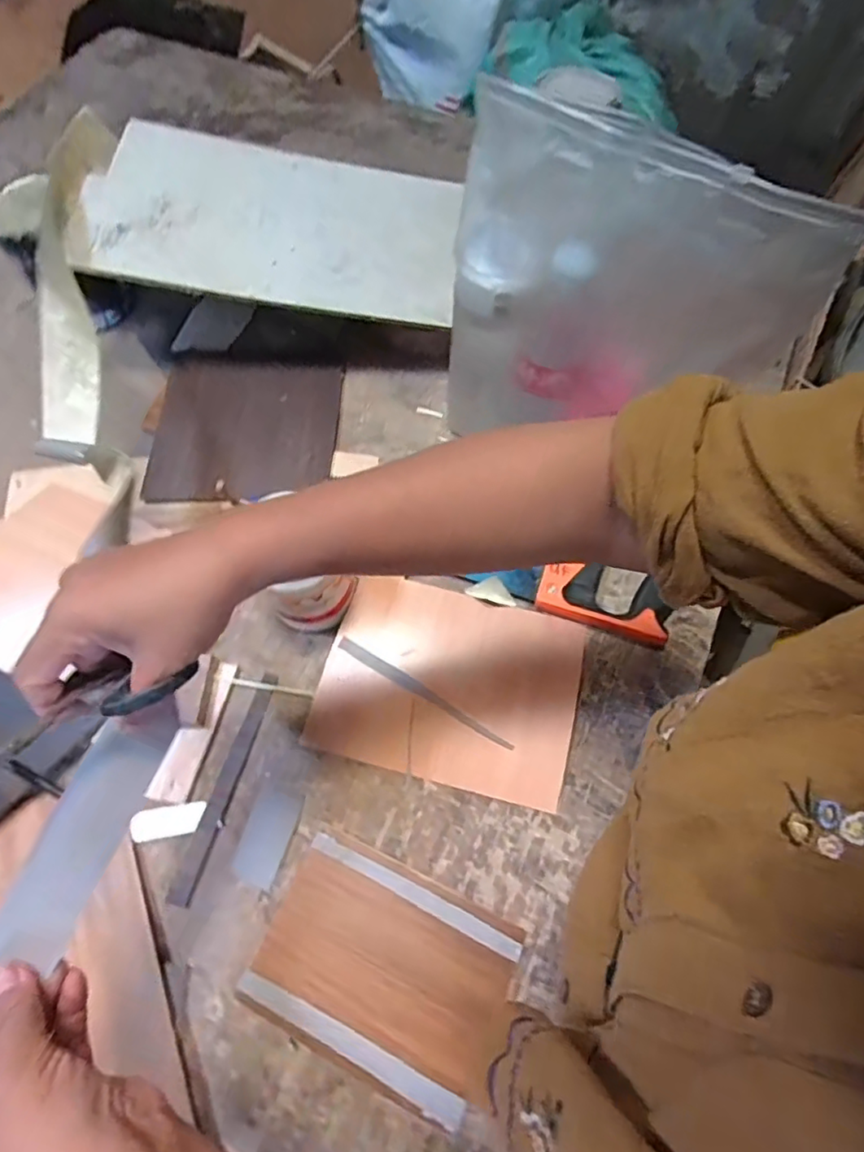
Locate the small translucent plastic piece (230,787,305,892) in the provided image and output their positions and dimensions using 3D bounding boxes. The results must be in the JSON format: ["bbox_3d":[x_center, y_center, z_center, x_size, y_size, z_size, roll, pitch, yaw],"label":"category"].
[{"bbox_3d":[-0.135,0.212,0.479,0.040,0.004,0.072,17,66,9],"label":"small translucent plastic piece"}]

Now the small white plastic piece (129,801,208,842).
[{"bbox_3d":[-0.218,0.202,0.482,0.061,0.004,0.023,-9,65,-3],"label":"small white plastic piece"}]

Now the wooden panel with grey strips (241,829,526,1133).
[{"bbox_3d":[-0.035,0.291,0.437,0.180,0.008,0.131,23,67,11],"label":"wooden panel with grey strips"}]

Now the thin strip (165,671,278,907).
[{"bbox_3d":[-0.173,0.173,0.495,0.018,0.005,0.189,14,65,8],"label":"thin strip"}]

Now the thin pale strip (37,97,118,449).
[{"bbox_3d":[-0.343,-0.303,0.548,0.060,0.042,0.455,-12,65,-3],"label":"thin pale strip"}]

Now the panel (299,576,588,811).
[{"bbox_3d":[0.017,0.096,0.524,0.221,0.011,0.166,14,70,4],"label":"panel"}]

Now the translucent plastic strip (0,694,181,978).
[{"bbox_3d":[-0.183,0.135,0.312,0.007,0.039,0.143,-3,58,50],"label":"translucent plastic strip"}]

